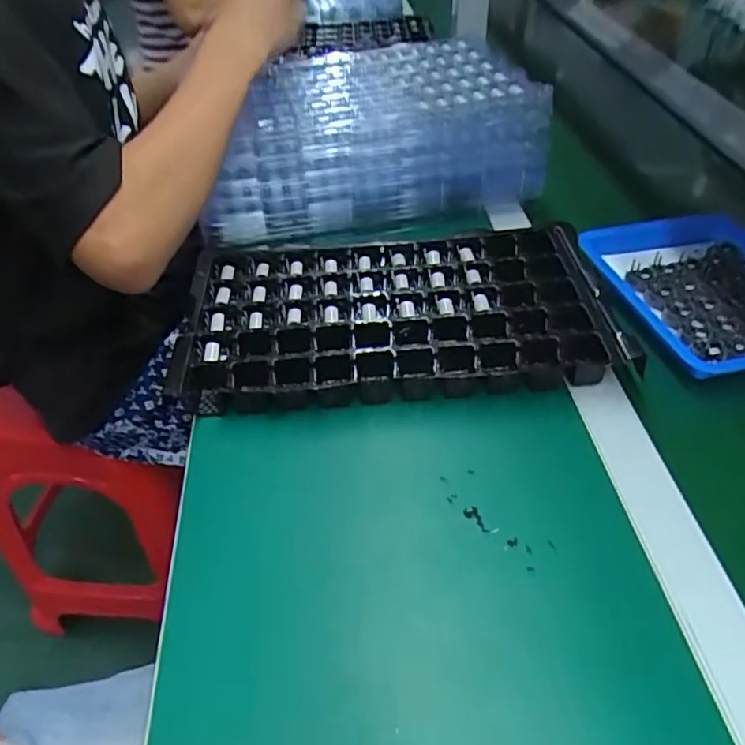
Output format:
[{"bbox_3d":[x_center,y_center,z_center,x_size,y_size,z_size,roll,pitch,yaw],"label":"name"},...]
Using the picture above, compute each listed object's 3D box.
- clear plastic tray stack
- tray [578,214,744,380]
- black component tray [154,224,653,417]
[{"bbox_3d":[-0.015,-0.276,0.727,0.363,0.111,0.231,-11,44,-6],"label":"clear plastic tray stack"},{"bbox_3d":[0.321,-0.083,0.588,0.196,0.028,0.216,-14,43,-10],"label":"tray"},{"bbox_3d":[0.019,-0.051,0.557,0.348,0.045,0.199,-3,42,1],"label":"black component tray"}]

